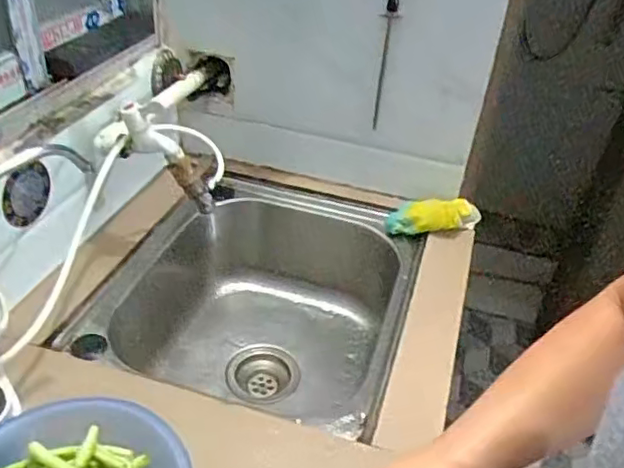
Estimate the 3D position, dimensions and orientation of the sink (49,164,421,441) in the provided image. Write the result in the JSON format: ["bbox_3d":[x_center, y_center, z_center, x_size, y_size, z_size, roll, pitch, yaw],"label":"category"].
[{"bbox_3d":[-0.069,0.125,0.867,0.369,0.214,0.425,14,37,10],"label":"sink"}]

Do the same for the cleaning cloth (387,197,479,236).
[{"bbox_3d":[0.175,-0.028,0.893,0.134,0.044,0.042,-7,35,10],"label":"cleaning cloth"}]

